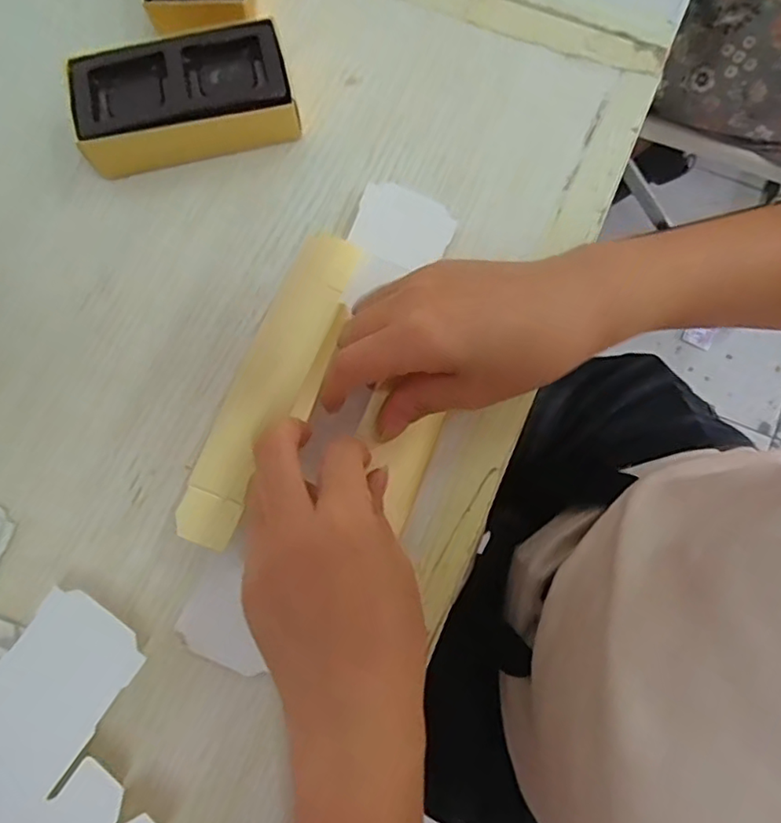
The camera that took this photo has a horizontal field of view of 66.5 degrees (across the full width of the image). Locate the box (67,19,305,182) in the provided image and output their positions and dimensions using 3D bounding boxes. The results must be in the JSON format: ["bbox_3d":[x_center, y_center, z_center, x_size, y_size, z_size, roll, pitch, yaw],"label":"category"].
[{"bbox_3d":[-0.112,-0.171,0.324,0.113,0.034,0.056,-13,77,-2],"label":"box"}]

